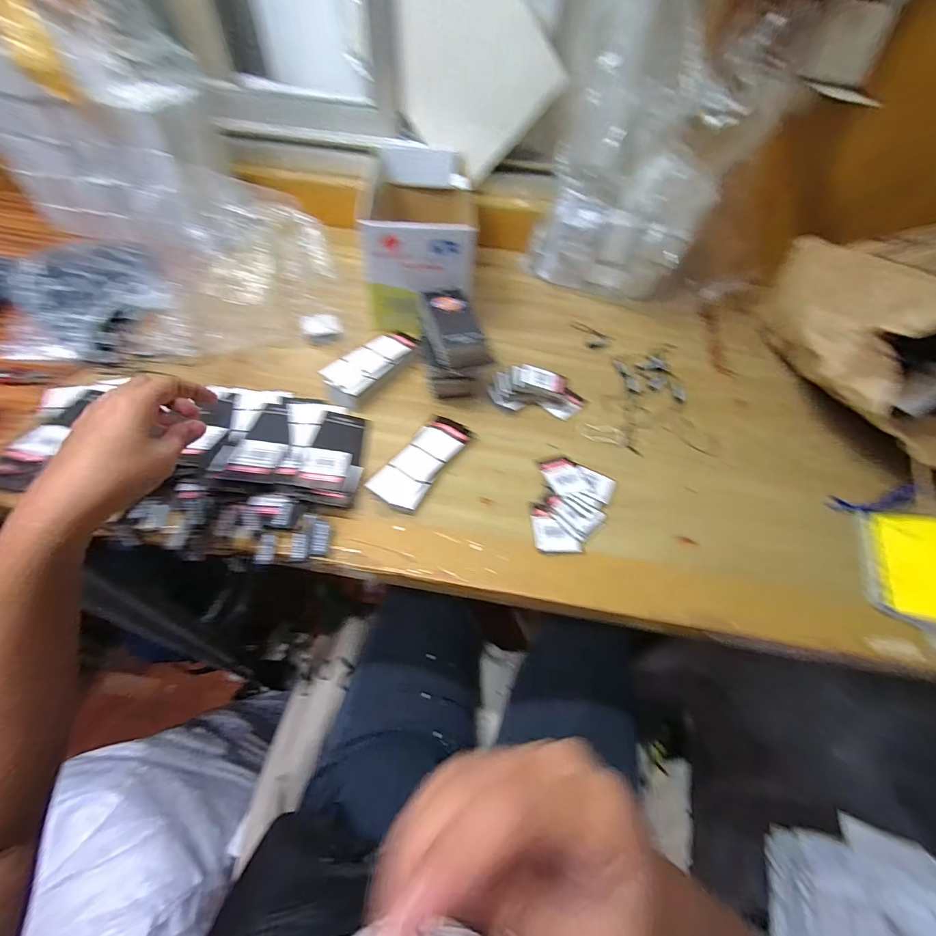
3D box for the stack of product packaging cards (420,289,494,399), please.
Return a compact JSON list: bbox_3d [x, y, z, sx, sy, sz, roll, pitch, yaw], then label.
[{"bbox_3d":[-0.019,-0.141,0.460,0.070,0.073,0.117,-7,53,-10],"label":"stack of product packaging cards"}]

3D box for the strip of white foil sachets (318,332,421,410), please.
[{"bbox_3d":[-0.108,-0.118,0.465,0.052,0.020,0.133,34,57,19],"label":"strip of white foil sachets"}]

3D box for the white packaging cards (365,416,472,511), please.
[{"bbox_3d":[-0.042,-0.009,0.398,0.048,0.006,0.120,29,55,16],"label":"white packaging cards"}]

